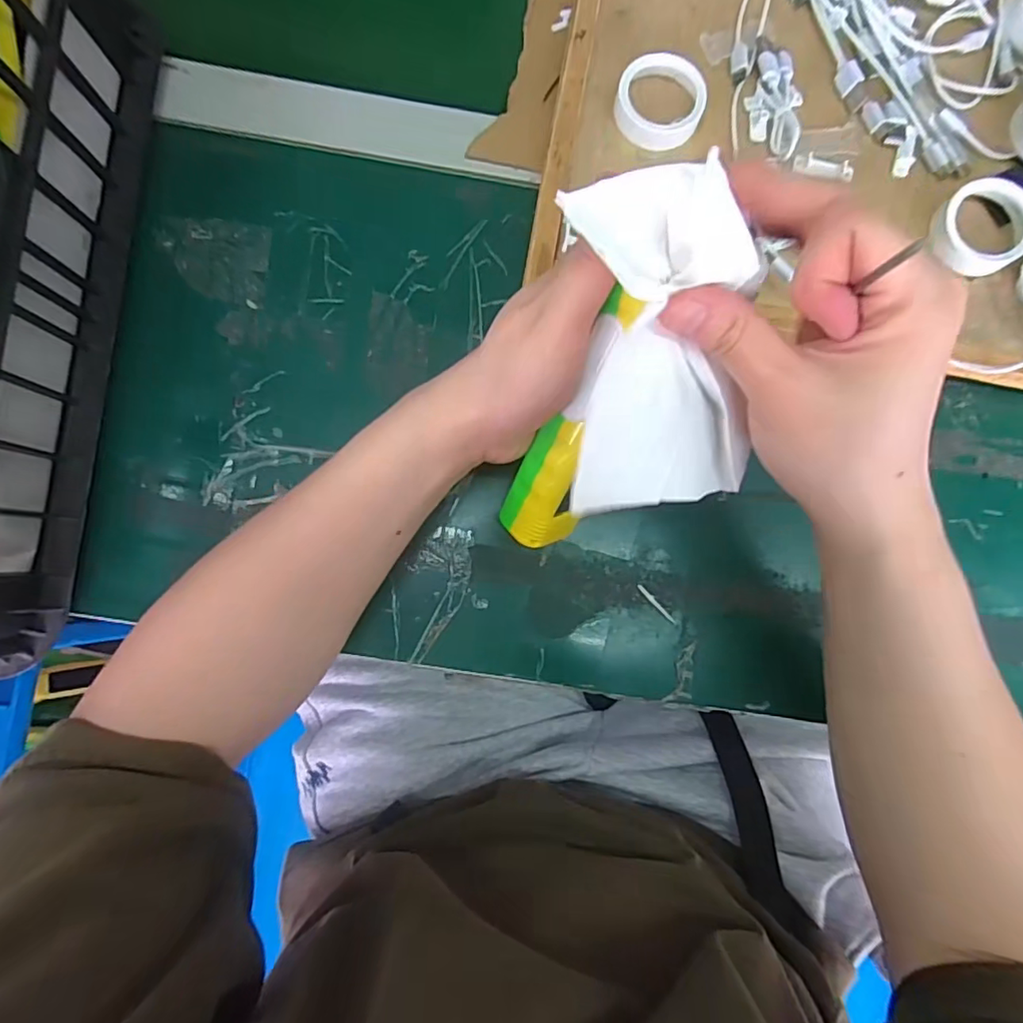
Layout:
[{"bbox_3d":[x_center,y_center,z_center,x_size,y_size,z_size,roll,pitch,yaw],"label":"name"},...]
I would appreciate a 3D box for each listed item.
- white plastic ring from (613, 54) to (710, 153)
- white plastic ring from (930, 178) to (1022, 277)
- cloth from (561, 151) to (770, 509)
[{"bbox_3d":[0.090,-0.245,0.339,0.053,0.021,0.045,17,86,-1],"label":"white plastic ring"},{"bbox_3d":[0.282,-0.170,0.334,0.048,0.019,0.053,-43,89,-4],"label":"white plastic ring"},{"bbox_3d":[0.057,-0.054,0.205,0.074,0.015,0.121,-12,121,-12],"label":"cloth"}]

